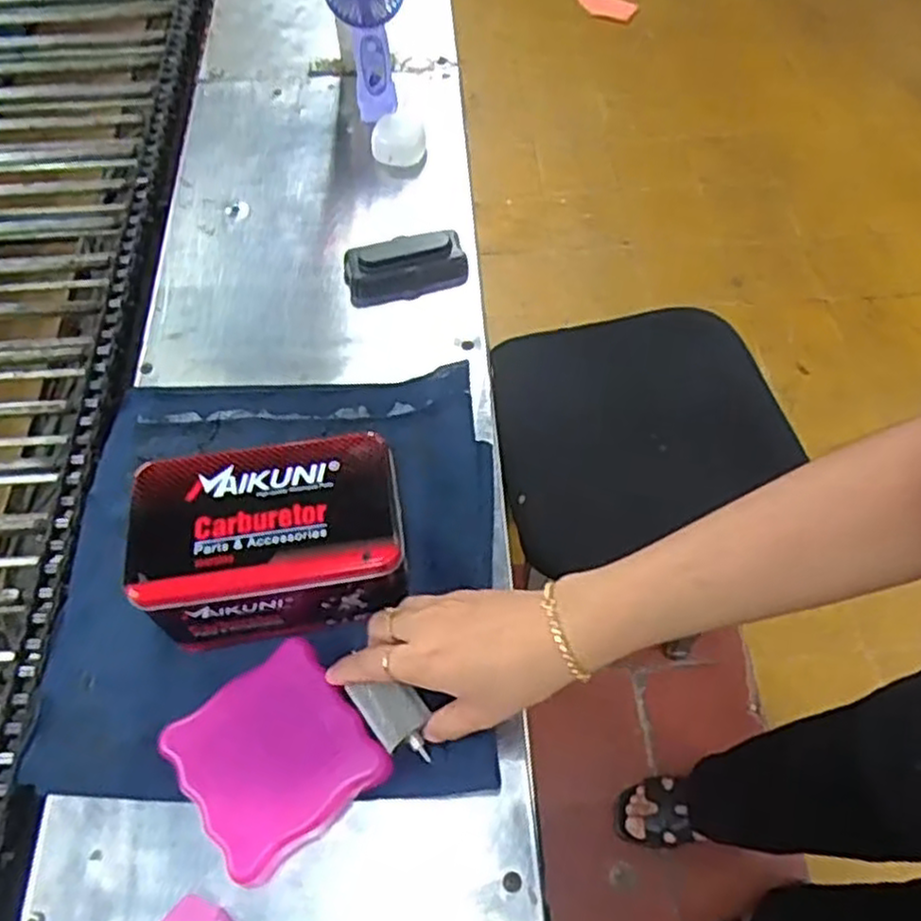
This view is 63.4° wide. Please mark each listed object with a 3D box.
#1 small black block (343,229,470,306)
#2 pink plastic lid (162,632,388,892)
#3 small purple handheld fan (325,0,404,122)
[{"bbox_3d":[-0.049,-0.176,0.675,0.108,0.031,0.053,-12,59,-5],"label":"small black block"},{"bbox_3d":[-0.110,0.178,0.450,0.101,0.033,0.102,-36,64,-18],"label":"pink plastic lid"},{"bbox_3d":[-0.092,-0.443,0.771,0.079,0.169,0.042,5,48,6],"label":"small purple handheld fan"}]

